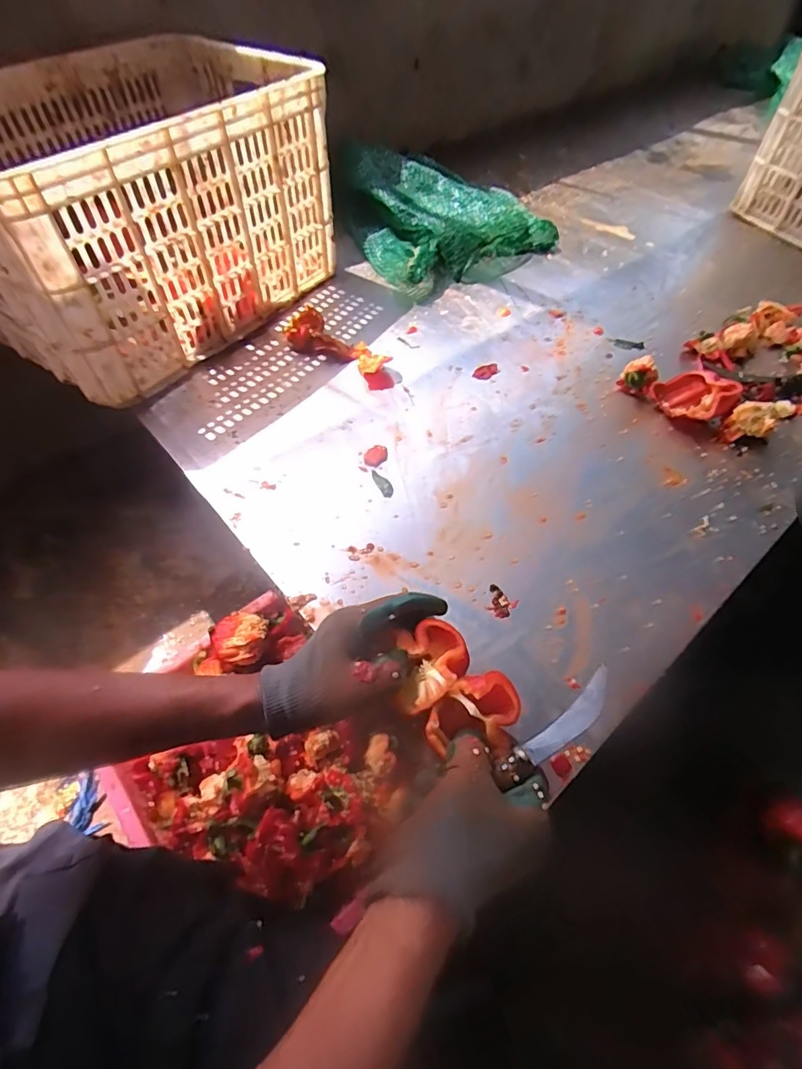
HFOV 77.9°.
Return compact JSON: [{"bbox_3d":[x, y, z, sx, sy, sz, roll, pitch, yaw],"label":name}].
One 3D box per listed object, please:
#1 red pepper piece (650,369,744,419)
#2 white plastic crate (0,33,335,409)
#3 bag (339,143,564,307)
[{"bbox_3d":[0.407,-0.193,0.692,0.077,0.048,0.095,-33,61,-21],"label":"red pepper piece"},{"bbox_3d":[-0.397,-0.498,0.765,0.383,0.293,0.533,30,60,20],"label":"white plastic crate"},{"bbox_3d":[0.090,-0.615,0.941,0.334,0.135,0.287,-26,58,-17],"label":"bag"}]

